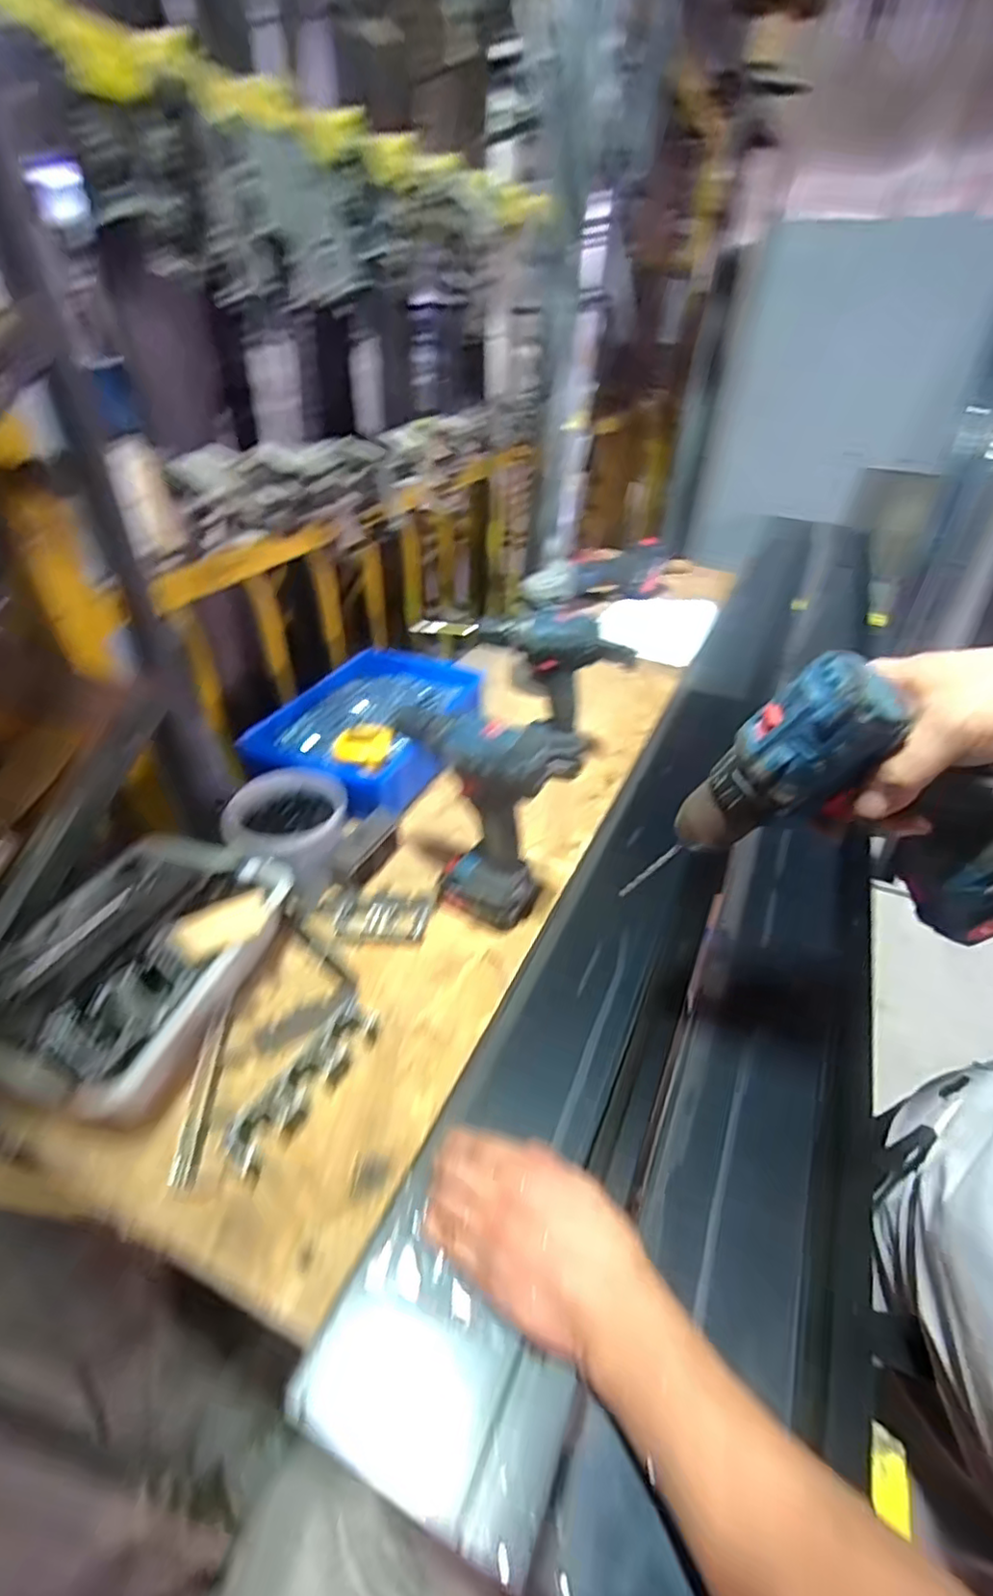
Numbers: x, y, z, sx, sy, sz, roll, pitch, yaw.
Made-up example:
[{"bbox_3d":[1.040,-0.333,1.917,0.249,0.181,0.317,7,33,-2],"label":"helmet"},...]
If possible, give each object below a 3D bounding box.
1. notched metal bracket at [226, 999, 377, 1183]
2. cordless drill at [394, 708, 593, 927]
[{"bbox_3d":[-0.149,0.223,0.482,0.038,0.027,0.141,23,43,23],"label":"notched metal bracket"},{"bbox_3d":[-0.009,0.012,0.591,0.078,0.240,0.170,-25,47,-31],"label":"cordless drill"}]

